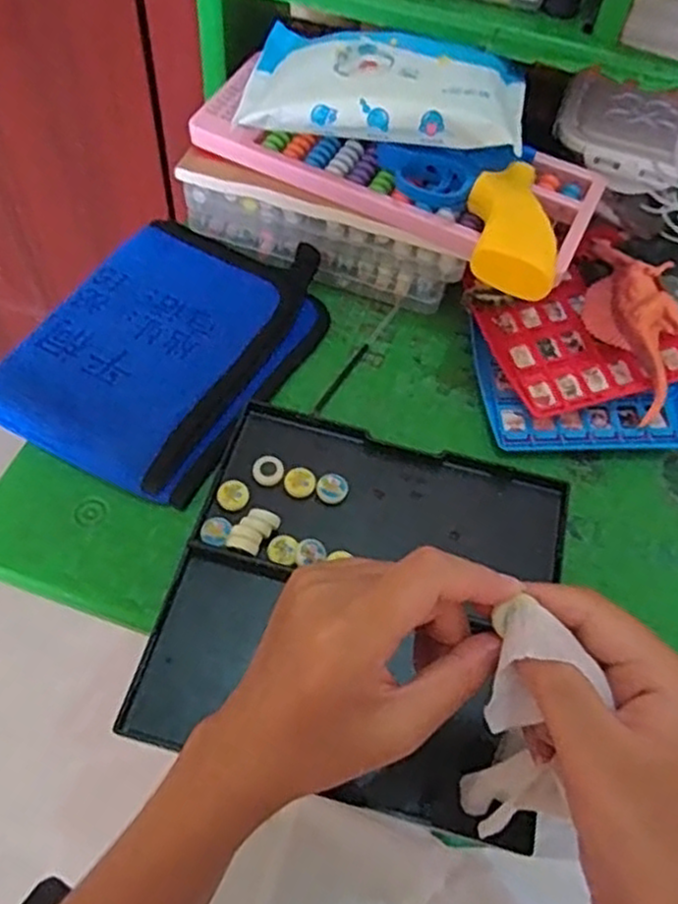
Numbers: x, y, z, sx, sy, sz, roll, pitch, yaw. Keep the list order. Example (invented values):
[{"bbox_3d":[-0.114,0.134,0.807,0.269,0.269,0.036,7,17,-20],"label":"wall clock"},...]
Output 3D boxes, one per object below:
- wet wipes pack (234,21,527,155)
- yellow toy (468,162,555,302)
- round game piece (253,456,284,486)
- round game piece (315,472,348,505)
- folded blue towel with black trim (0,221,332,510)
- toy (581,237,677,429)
[{"bbox_3d":[0.029,-0.227,0.433,0.164,0.027,0.103,9,57,1],"label":"wet wipes pack"},{"bbox_3d":[0.098,-0.128,0.410,0.043,0.024,0.085,6,57,-1],"label":"yellow toy"},{"bbox_3d":[-0.041,0.011,0.416,0.018,0.006,0.018,2,57,-4],"label":"round game piece"},{"bbox_3d":[-0.004,0.021,0.412,0.018,0.006,0.016,-14,59,-13],"label":"round game piece"},{"bbox_3d":[-0.109,-0.071,0.465,0.152,0.020,0.203,27,59,12],"label":"folded blue towel with black trim"},{"bbox_3d":[0.193,-0.083,0.465,0.056,0.047,0.117,-12,59,-12],"label":"toy"}]

